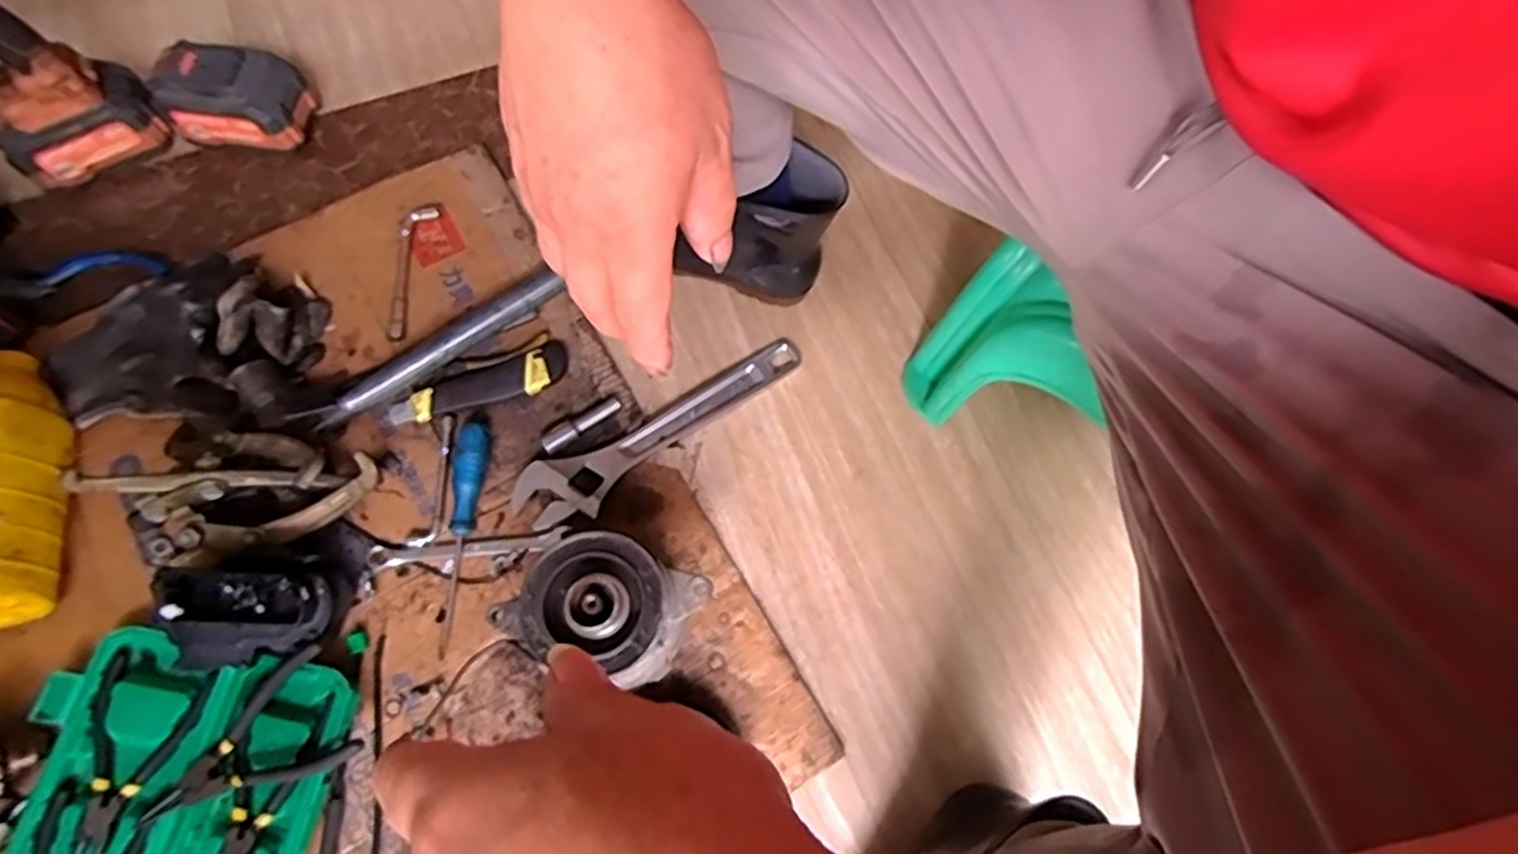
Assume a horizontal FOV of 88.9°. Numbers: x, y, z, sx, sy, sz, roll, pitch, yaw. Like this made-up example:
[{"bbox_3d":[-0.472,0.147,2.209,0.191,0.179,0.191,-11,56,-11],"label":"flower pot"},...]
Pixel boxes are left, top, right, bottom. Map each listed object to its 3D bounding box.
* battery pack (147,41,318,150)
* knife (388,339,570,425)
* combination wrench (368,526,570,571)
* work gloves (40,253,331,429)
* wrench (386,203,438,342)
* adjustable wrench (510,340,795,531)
[{"bbox_3d":[-0.515,-0.325,0.762,0.125,0.084,0.077,9,68,1],"label":"battery pack"},{"bbox_3d":[-0.254,-0.040,0.700,0.161,0.020,0.042,-16,70,-9],"label":"knife"},{"bbox_3d":[-0.246,0.104,0.655,0.165,0.013,0.023,-6,69,-5],"label":"combination wrench"},{"bbox_3d":[-0.510,-0.090,0.685,0.222,0.065,0.167,-1,68,-3],"label":"work gloves"},{"bbox_3d":[-0.337,-0.149,0.736,0.030,0.009,0.147,6,68,0],"label":"wrench"},{"bbox_3d":[-0.081,0.005,0.697,0.285,0.020,0.059,-29,72,-13],"label":"adjustable wrench"}]

